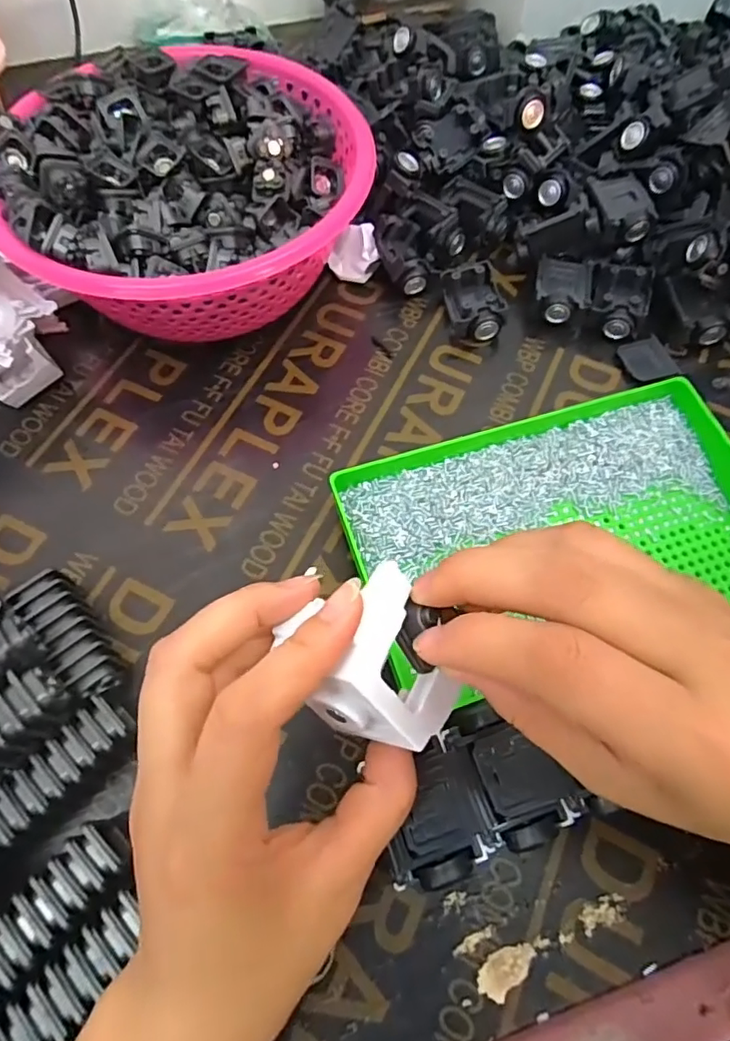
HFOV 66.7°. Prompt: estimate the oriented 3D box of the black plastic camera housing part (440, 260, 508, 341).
[{"bbox_3d":[0.086,-0.166,0.428,0.041,0.031,0.055,-8,64,-4],"label":"black plastic camera housing part"}]

